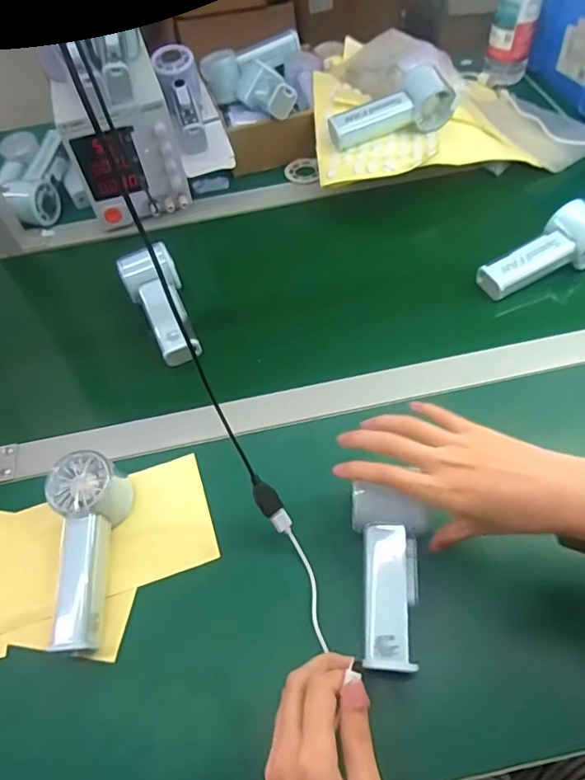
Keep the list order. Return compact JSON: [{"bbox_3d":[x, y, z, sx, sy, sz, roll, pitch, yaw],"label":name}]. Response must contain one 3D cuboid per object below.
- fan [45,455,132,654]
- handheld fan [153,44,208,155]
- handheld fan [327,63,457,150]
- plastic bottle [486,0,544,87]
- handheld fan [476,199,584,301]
[{"bbox_3d":[-0.170,0.132,0.436,0.055,0.057,0.153,-6,69,0],"label":"fan"},{"bbox_3d":[-0.147,-0.388,0.707,0.054,0.060,0.157,-13,80,-5],"label":"handheld fan"},{"bbox_3d":[0.123,-0.351,0.665,0.154,0.053,0.061,-17,54,-8],"label":"handheld fan"},{"bbox_3d":[0.339,-0.556,0.802,0.065,0.163,0.059,21,58,19],"label":"plastic bottle"},{"bbox_3d":[0.278,-0.156,0.579,0.142,0.048,0.060,-22,55,-11],"label":"handheld fan"}]

